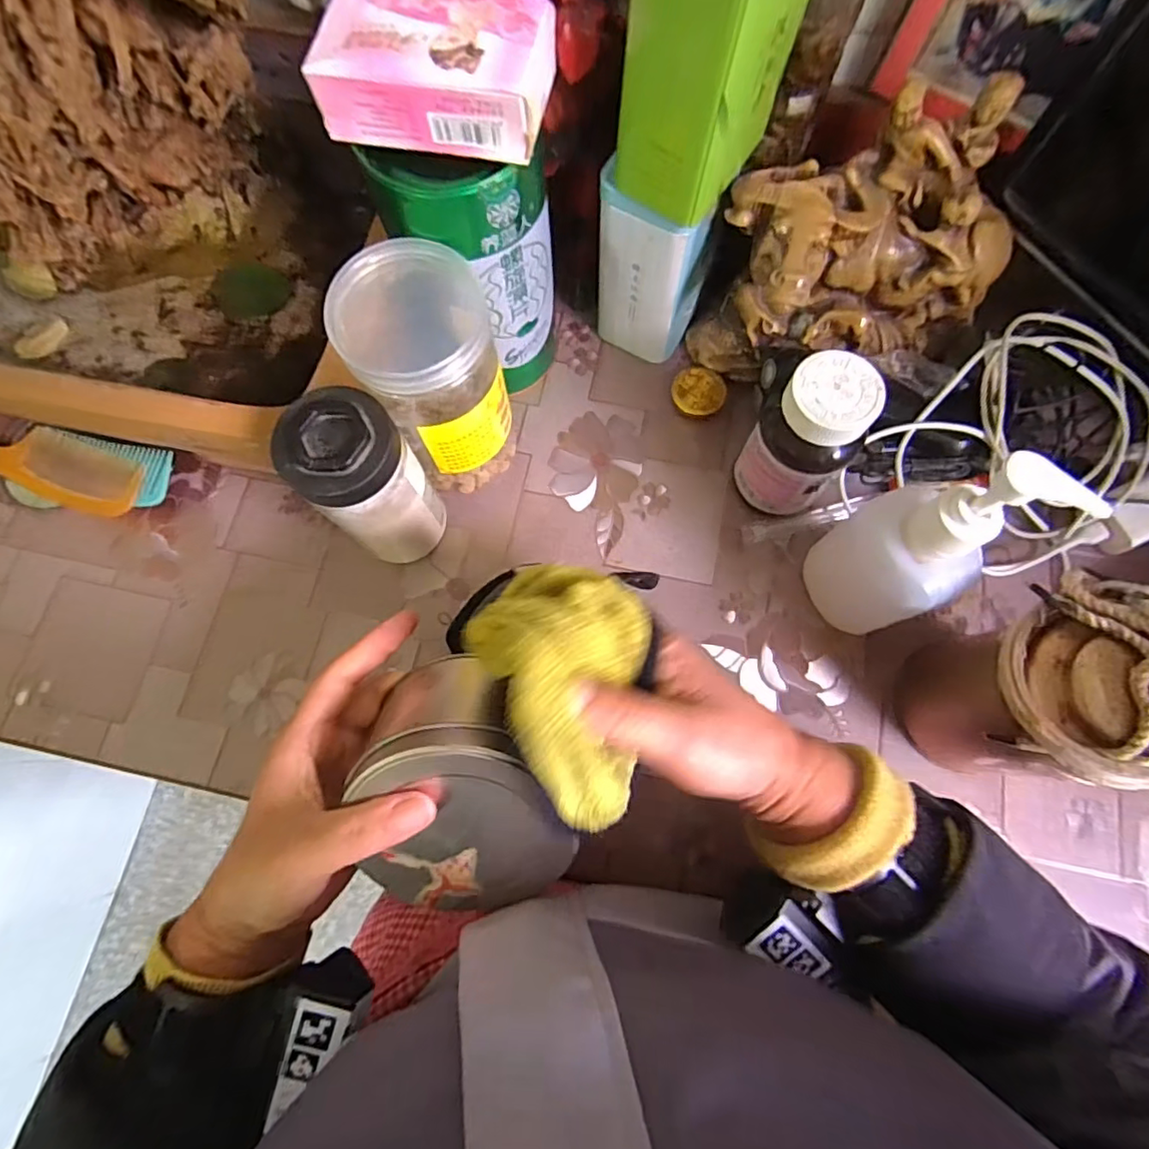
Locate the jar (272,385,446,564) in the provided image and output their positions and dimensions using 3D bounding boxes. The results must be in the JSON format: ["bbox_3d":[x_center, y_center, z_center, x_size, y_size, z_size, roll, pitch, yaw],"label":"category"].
[{"bbox_3d":[-0.124,-0.052,0.363,0.060,0.133,0.060,0,75,1],"label":"jar"}]

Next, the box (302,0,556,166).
[{"bbox_3d":[-0.065,-0.241,0.275,0.104,0.034,0.058,10,75,4],"label":"box"}]

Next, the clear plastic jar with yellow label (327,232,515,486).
[{"bbox_3d":[-0.090,-0.124,0.370,0.086,0.153,0.094,0,75,1],"label":"clear plastic jar with yellow label"}]

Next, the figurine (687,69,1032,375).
[{"bbox_3d":[0.195,-0.204,0.395,0.205,0.136,0.120,-12,75,-2],"label":"figurine"}]

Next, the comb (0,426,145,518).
[{"bbox_3d":[-0.403,-0.086,0.421,0.186,0.010,0.048,17,97,5],"label":"comb"}]

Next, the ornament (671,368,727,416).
[{"bbox_3d":[0.095,-0.141,0.440,0.040,0.007,0.035,8,92,2],"label":"ornament"}]

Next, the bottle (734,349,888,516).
[{"bbox_3d":[0.145,-0.081,0.370,0.056,0.119,0.054,0,75,1],"label":"bottle"}]

